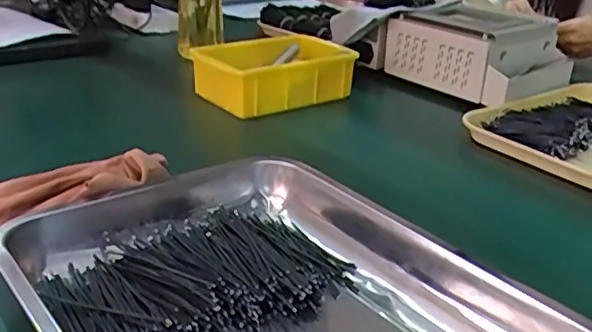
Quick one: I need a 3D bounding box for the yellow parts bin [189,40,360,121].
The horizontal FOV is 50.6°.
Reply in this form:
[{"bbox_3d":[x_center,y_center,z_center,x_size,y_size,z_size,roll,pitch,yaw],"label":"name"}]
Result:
[{"bbox_3d":[-0.018,-0.128,0.833,0.211,0.077,0.099,-15,30,-32],"label":"yellow parts bin"}]

